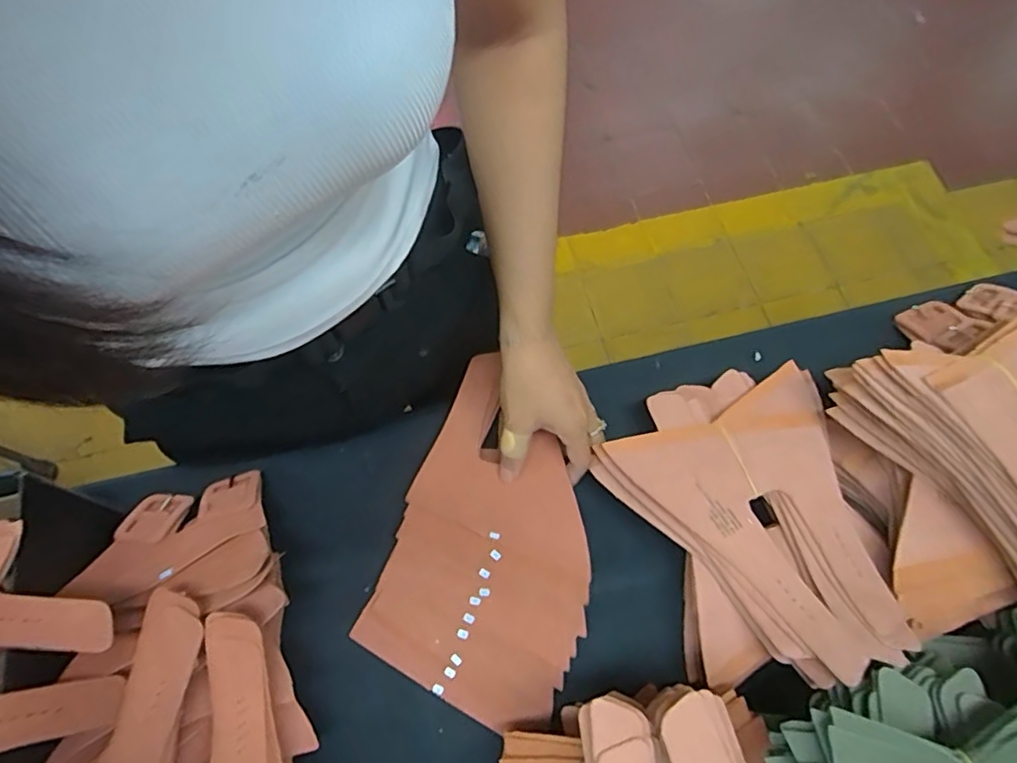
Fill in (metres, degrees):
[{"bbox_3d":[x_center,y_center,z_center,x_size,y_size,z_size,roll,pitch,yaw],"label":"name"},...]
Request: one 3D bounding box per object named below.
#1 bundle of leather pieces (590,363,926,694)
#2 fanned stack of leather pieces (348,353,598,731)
[{"bbox_3d":[0.182,0.104,0.447,0.184,0.070,0.232,-17,66,-6],"label":"bundle of leather pieces"},{"bbox_3d":[-0.005,0.120,0.480,0.158,0.022,0.257,18,68,10],"label":"fanned stack of leather pieces"}]

